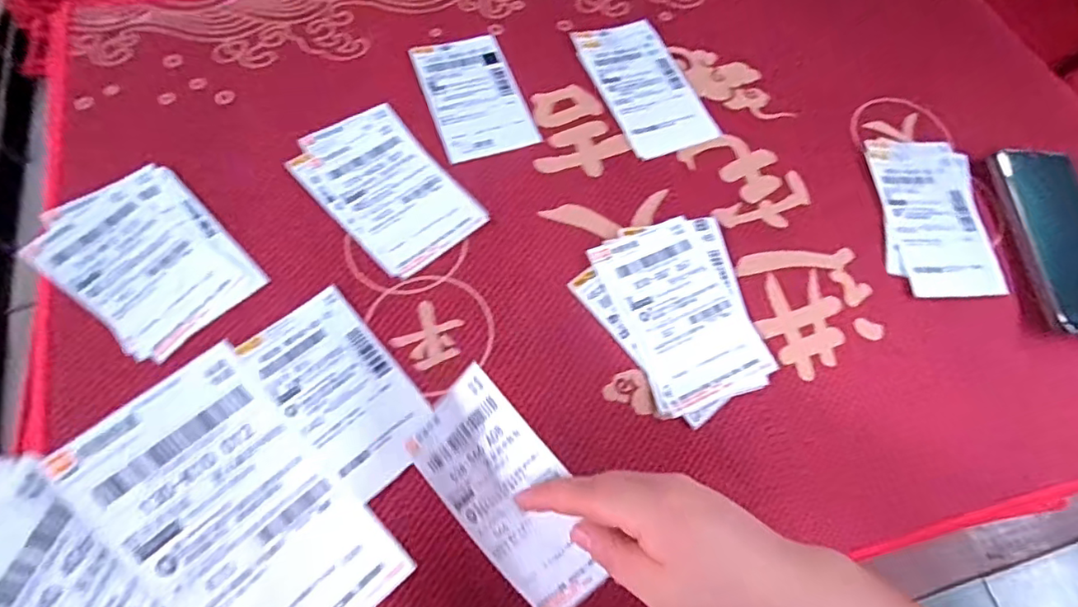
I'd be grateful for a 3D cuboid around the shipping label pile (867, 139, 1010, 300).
[{"bbox_3d":[0.313,-0.072,0.448,0.086,0.009,0.139,2,64,-3],"label":"shipping label pile"}]

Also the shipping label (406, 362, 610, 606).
[{"bbox_3d":[-0.015,0.104,0.311,0.129,0.007,0.072,47,111,13],"label":"shipping label"}]

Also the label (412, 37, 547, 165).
[{"bbox_3d":[-0.055,-0.178,0.479,0.078,0.004,0.130,-17,66,-12],"label":"label"}]

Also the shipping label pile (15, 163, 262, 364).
[{"bbox_3d":[-0.270,-0.033,0.386,0.140,0.008,0.099,40,68,15],"label":"shipping label pile"}]

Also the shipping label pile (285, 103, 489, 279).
[{"bbox_3d":[-0.117,-0.090,0.429,0.090,0.004,0.147,-37,72,-19],"label":"shipping label pile"}]

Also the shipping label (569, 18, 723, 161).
[{"bbox_3d":[0.092,-0.192,0.493,0.081,0.008,0.145,-19,67,-13],"label":"shipping label"}]

